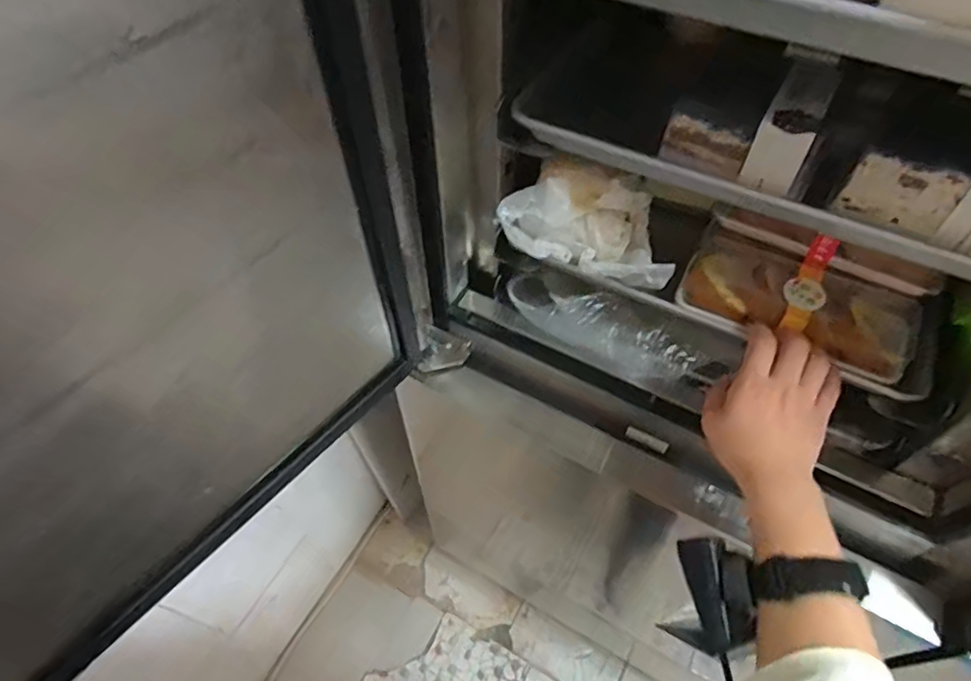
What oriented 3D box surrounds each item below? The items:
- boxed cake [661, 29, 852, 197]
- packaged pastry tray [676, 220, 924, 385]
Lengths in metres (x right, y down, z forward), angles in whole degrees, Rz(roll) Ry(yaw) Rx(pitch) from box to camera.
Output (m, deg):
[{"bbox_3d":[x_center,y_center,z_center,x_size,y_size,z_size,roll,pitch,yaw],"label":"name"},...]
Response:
[{"bbox_3d":[0.206,-0.172,0.418,0.100,0.061,0.095,34,62,22],"label":"boxed cake"},{"bbox_3d":[0.283,-0.037,0.499,0.195,0.041,0.085,24,59,12],"label":"packaged pastry tray"}]

